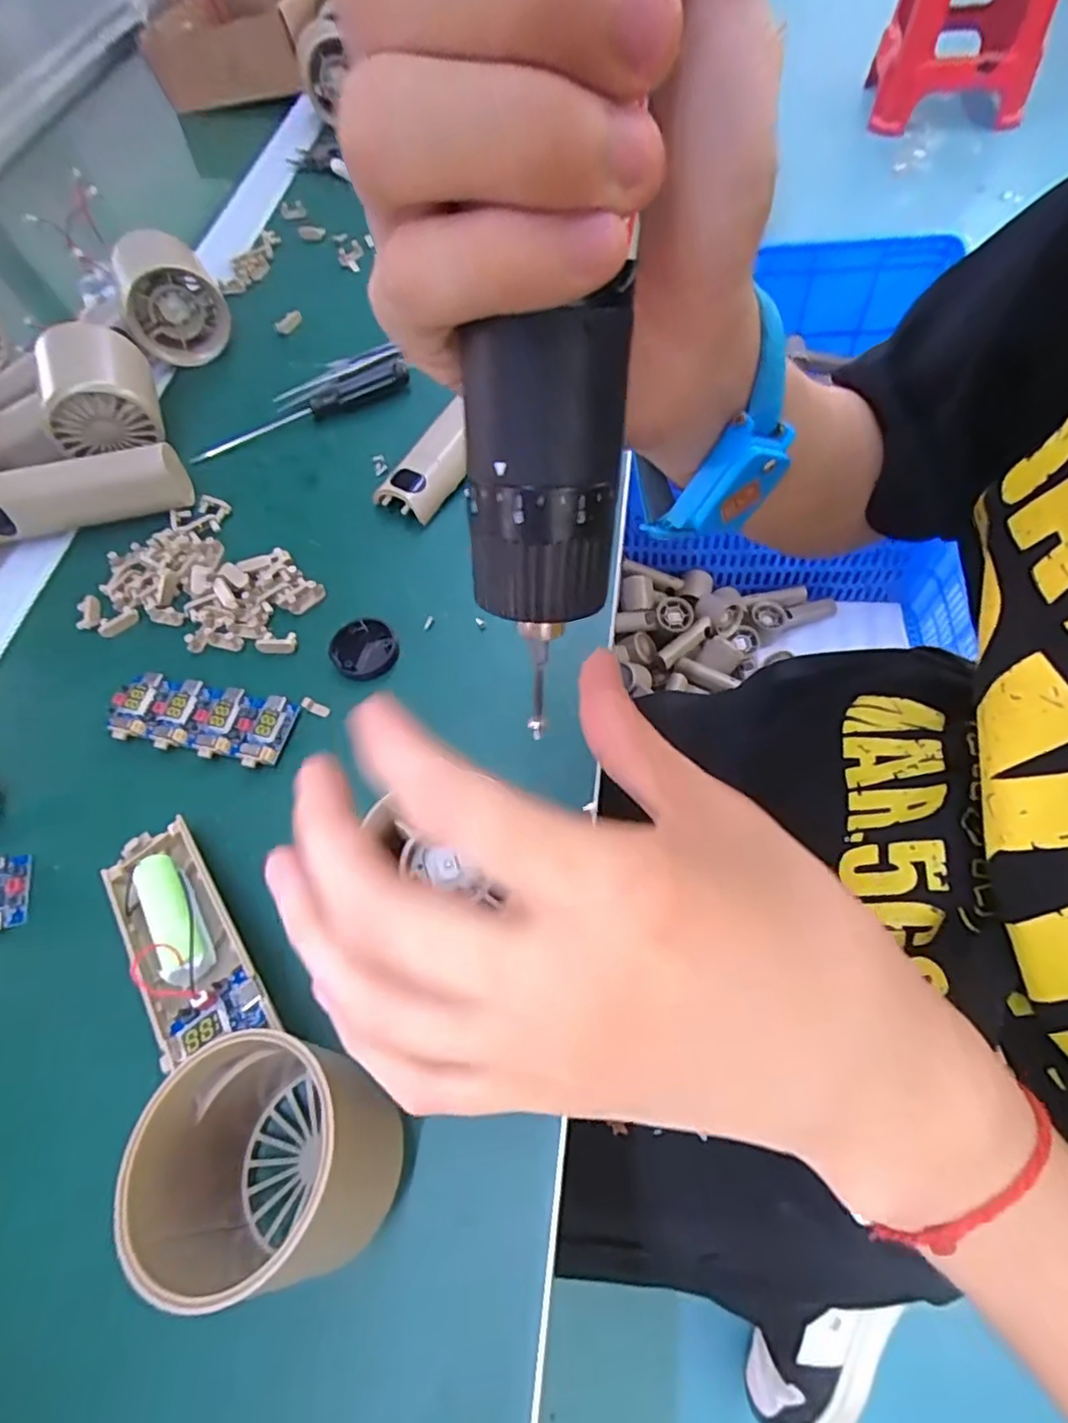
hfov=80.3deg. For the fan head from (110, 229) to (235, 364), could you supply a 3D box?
[{"bbox_3d":[-0.236,-0.270,0.410,0.056,0.049,0.079,-26,62,-8],"label":"fan head"}]

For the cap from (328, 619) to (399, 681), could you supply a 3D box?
[{"bbox_3d":[-0.079,-0.029,0.293,0.029,0.005,0.031,-3,62,5],"label":"cap"}]

